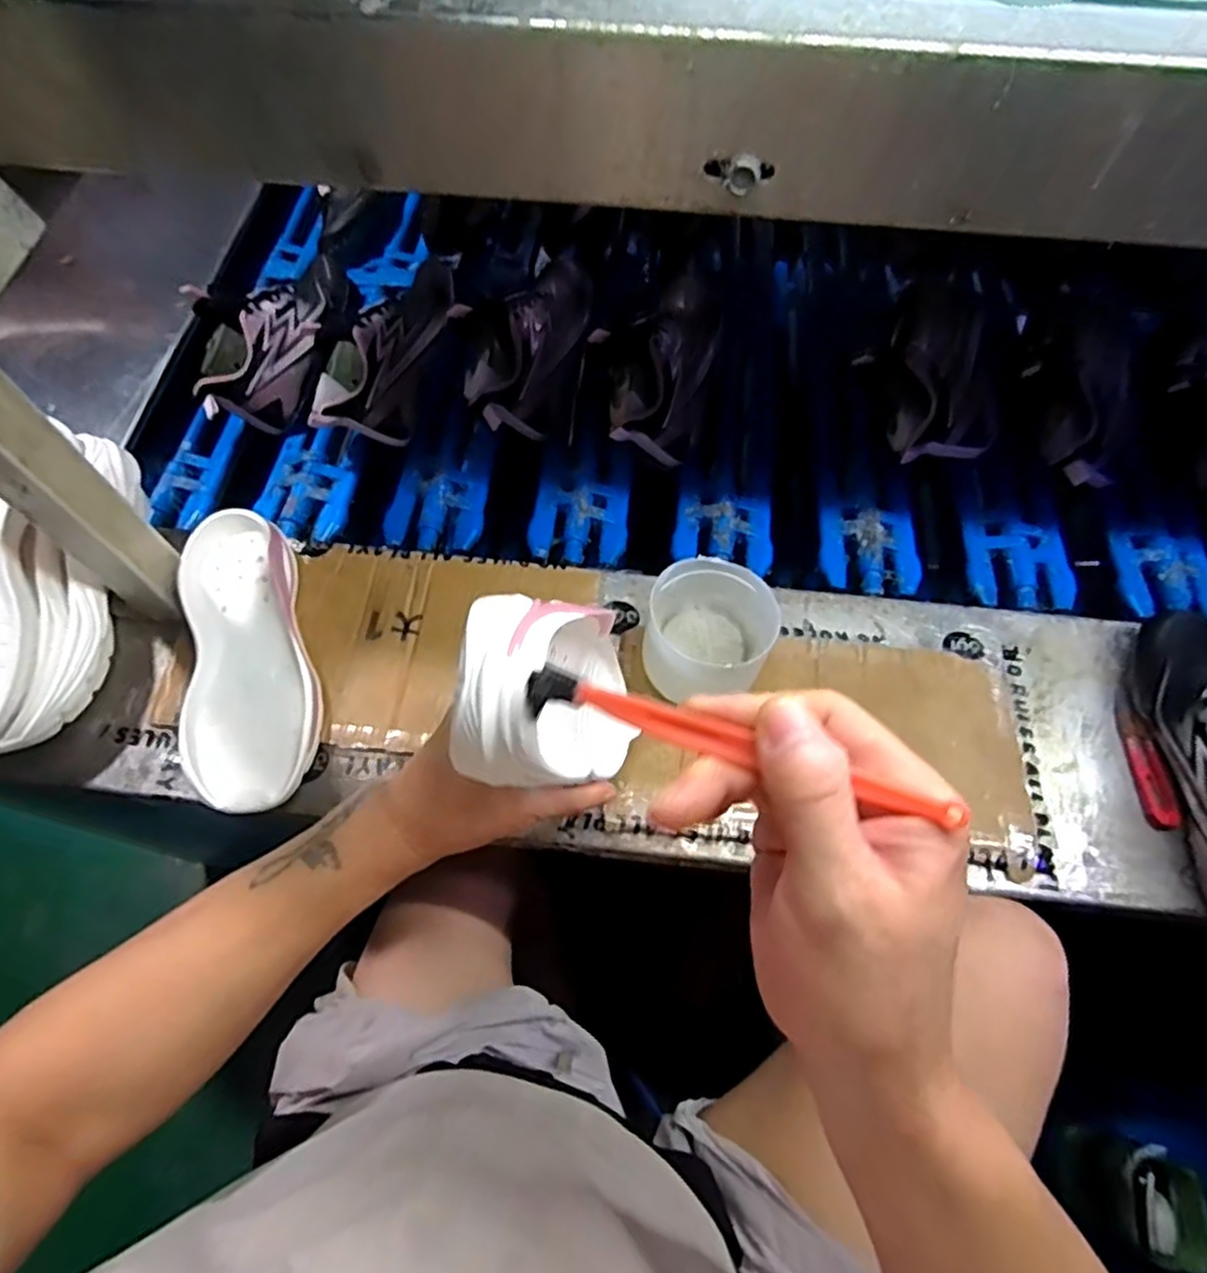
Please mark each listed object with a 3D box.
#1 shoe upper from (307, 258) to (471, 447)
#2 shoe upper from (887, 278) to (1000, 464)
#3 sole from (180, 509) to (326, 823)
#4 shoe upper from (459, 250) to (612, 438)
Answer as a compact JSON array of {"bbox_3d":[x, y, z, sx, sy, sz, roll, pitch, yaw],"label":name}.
[{"bbox_3d":[-0.211,-0.302,0.739,0.084,0.069,0.237,18,66,9],"label":"shoe upper"},{"bbox_3d":[0.340,-0.278,0.721,0.093,0.075,0.237,7,65,4],"label":"shoe upper"},{"bbox_3d":[-0.279,0.016,0.552,0.089,0.044,0.253,-14,65,-6],"label":"sole"},{"bbox_3d":[-0.048,-0.312,0.740,0.106,0.071,0.267,17,66,8],"label":"shoe upper"}]

